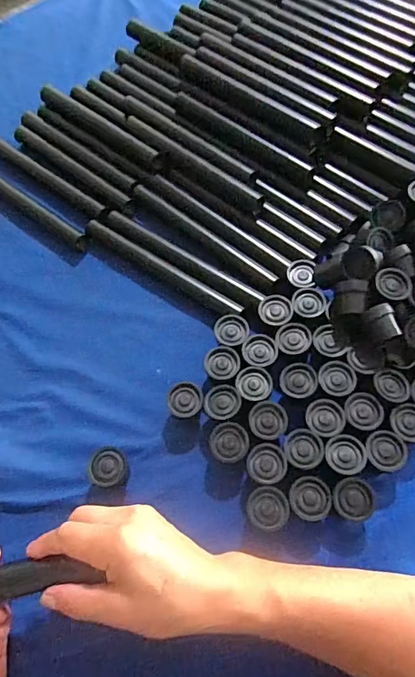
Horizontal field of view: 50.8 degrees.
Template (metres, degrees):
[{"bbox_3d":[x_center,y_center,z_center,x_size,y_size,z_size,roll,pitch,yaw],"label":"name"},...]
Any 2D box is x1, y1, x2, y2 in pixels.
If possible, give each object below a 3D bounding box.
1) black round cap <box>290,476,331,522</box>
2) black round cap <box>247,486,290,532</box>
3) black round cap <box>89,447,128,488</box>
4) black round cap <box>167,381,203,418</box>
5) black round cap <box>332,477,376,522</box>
[{"bbox_3d":[0.090,0.144,0.392,0.034,0.024,0.036,-1,64,2],"label":"black round cap"},{"bbox_3d":[0.053,0.152,0.390,0.035,0.027,0.035,-1,64,2],"label":"black round cap"},{"bbox_3d":[-0.092,0.122,0.411,0.031,0.036,0.036,-10,64,-3],"label":"black round cap"},{"bbox_3d":[-0.021,0.064,0.439,0.034,0.028,0.034,-1,64,2],"label":"black round cap"},{"bbox_3d":[0.127,0.144,0.389,0.034,0.027,0.034,-1,64,2],"label":"black round cap"}]

